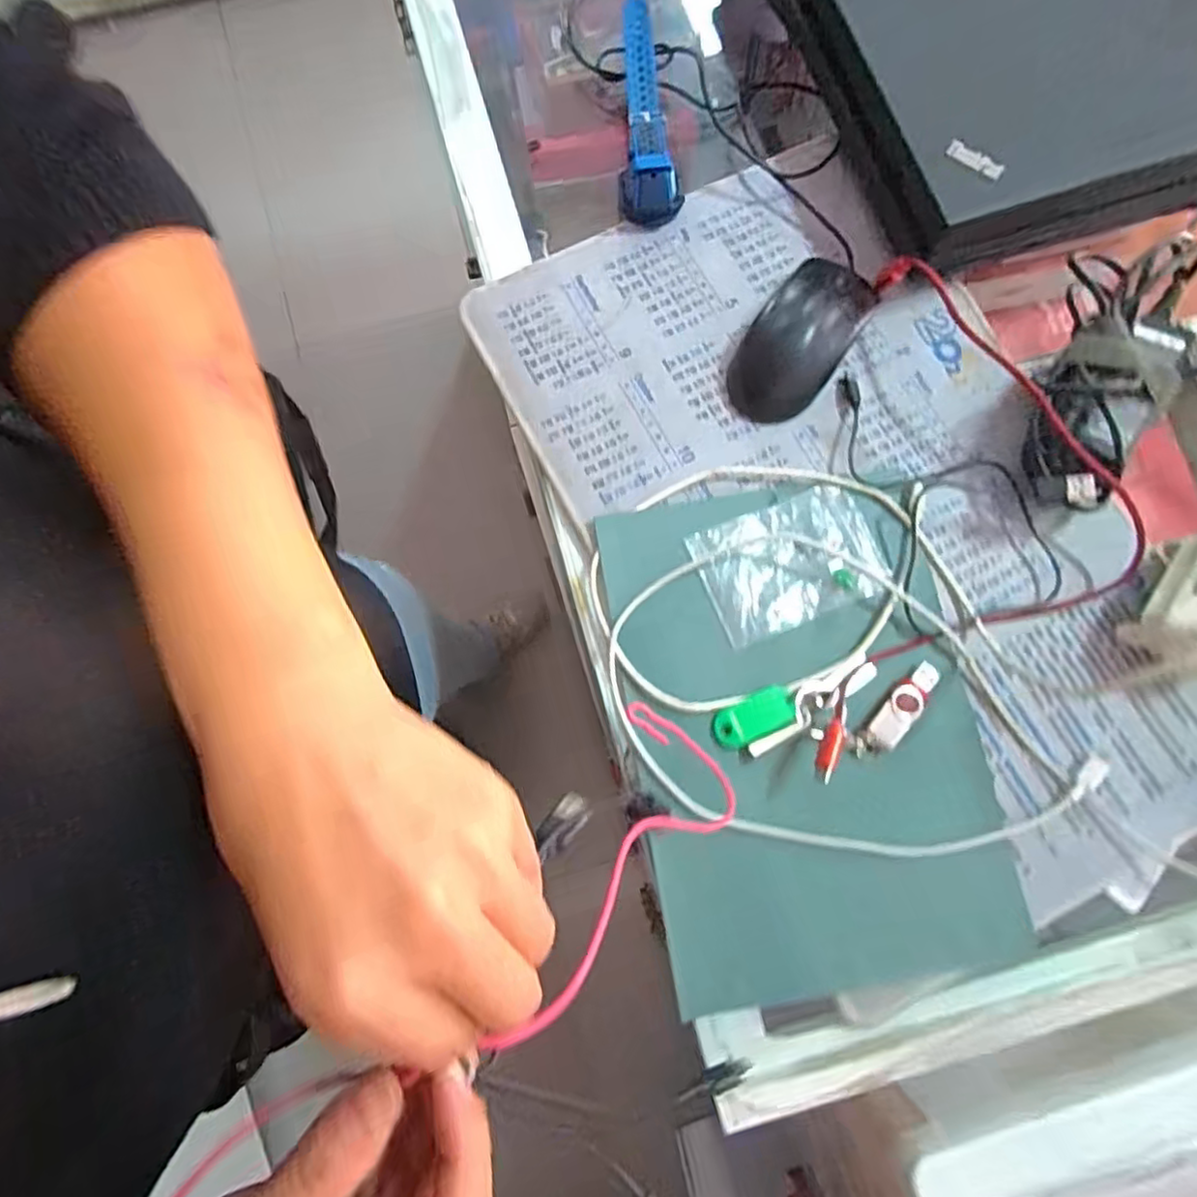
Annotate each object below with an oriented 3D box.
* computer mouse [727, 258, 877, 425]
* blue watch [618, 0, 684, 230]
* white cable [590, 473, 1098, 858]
[{"bbox_3d":[0.124,-0.159,0.401,0.055,0.031,0.106,34,80,7],"label":"computer mouse"},{"bbox_3d":[0.034,-0.319,0.435,0.039,0.034,0.143,0,78,0],"label":"blue watch"},{"bbox_3d":[0.119,0.039,0.364,0.209,0.011,0.260,-30,79,-6],"label":"white cable"}]

